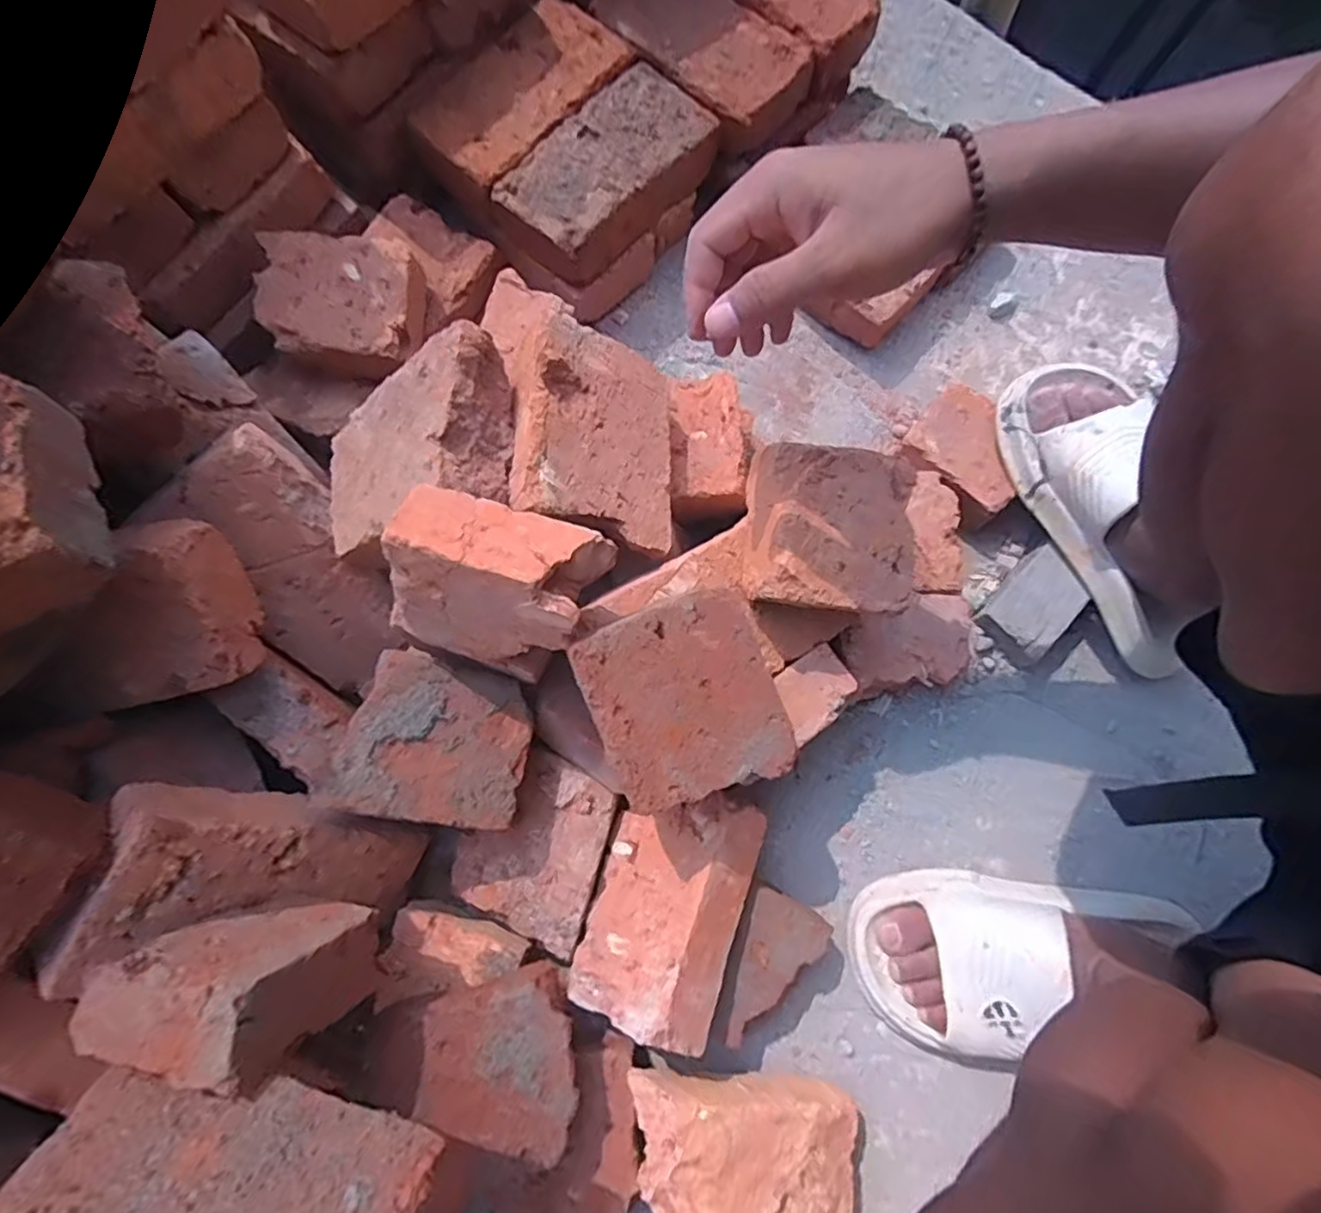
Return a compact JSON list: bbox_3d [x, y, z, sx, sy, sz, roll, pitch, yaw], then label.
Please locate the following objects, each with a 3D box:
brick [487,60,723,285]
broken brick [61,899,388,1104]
[{"bbox_3d":[-0.045,-0.386,0.584,0.106,0.045,0.192,41,80,8],"label":"brick"},{"bbox_3d":[-0.228,0.204,0.360,0.107,0.110,0.055,5,89,18],"label":"broken brick"}]

